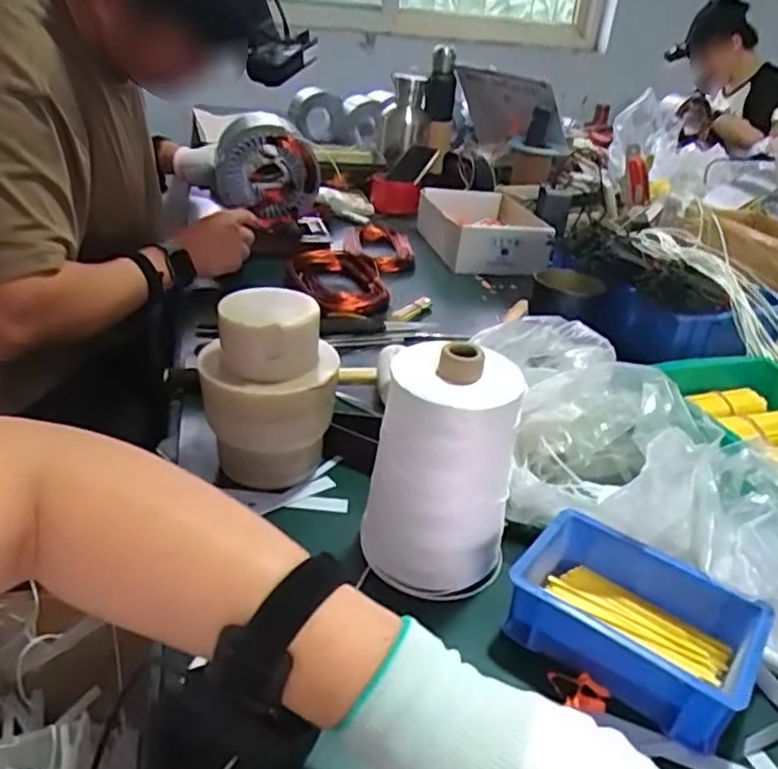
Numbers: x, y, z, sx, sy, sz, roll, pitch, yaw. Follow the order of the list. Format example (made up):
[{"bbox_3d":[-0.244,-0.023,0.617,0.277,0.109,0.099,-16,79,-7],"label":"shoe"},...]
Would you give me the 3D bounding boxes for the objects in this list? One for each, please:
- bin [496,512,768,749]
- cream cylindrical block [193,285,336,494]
[{"bbox_3d":[0.159,0.154,0.428,0.146,0.050,0.090,25,35,30],"label":"bin"},{"bbox_3d":[-0.099,0.008,0.540,0.102,0.148,0.087,-3,31,-14],"label":"cream cylindrical block"}]

